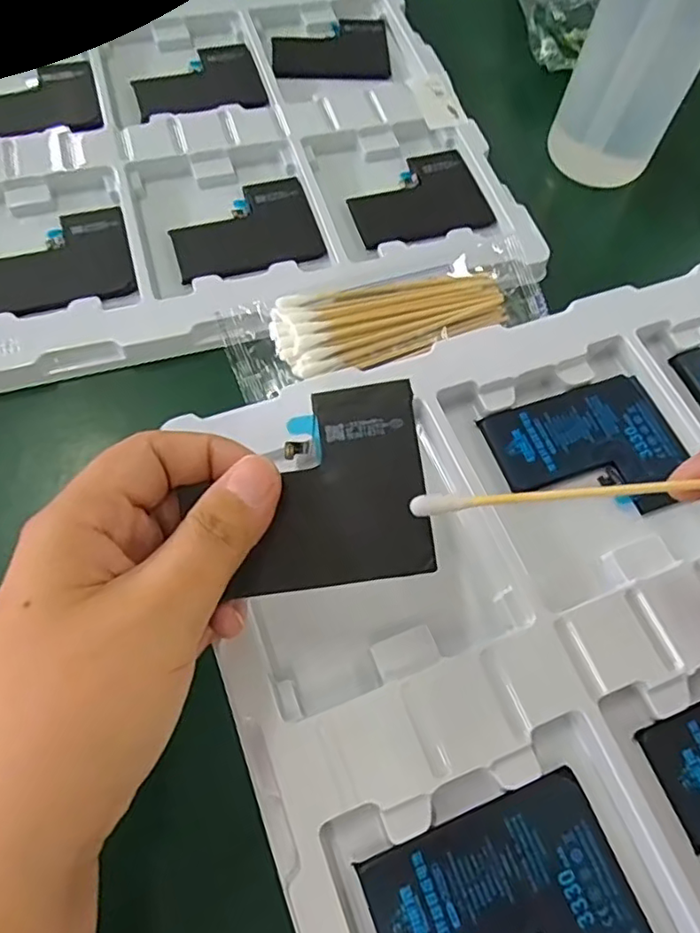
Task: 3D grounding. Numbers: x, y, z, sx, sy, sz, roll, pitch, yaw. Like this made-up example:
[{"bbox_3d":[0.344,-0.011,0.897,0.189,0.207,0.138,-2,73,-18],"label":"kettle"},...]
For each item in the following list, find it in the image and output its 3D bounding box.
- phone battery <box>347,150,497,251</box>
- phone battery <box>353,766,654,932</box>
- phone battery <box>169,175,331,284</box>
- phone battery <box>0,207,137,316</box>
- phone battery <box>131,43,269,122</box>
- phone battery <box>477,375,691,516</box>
[{"bbox_3d":[0.038,-0.153,0.349,0.076,0.004,0.064,-16,64,-9],"label":"phone battery"},{"bbox_3d":[0.049,0.136,0.183,0.076,0.005,0.060,-18,64,-10],"label":"phone battery"},{"bbox_3d":[-0.057,-0.128,0.329,0.077,0.004,0.063,-19,64,-11],"label":"phone battery"},{"bbox_3d":[-0.150,-0.104,0.309,0.077,0.006,0.064,-17,64,-10],"label":"phone battery"},{"bbox_3d":[-0.094,-0.239,0.378,0.077,0.007,0.070,-17,67,-11],"label":"phone battery"},{"bbox_3d":[0.100,-0.007,0.255,0.076,0.004,0.061,-16,64,-9],"label":"phone battery"}]

